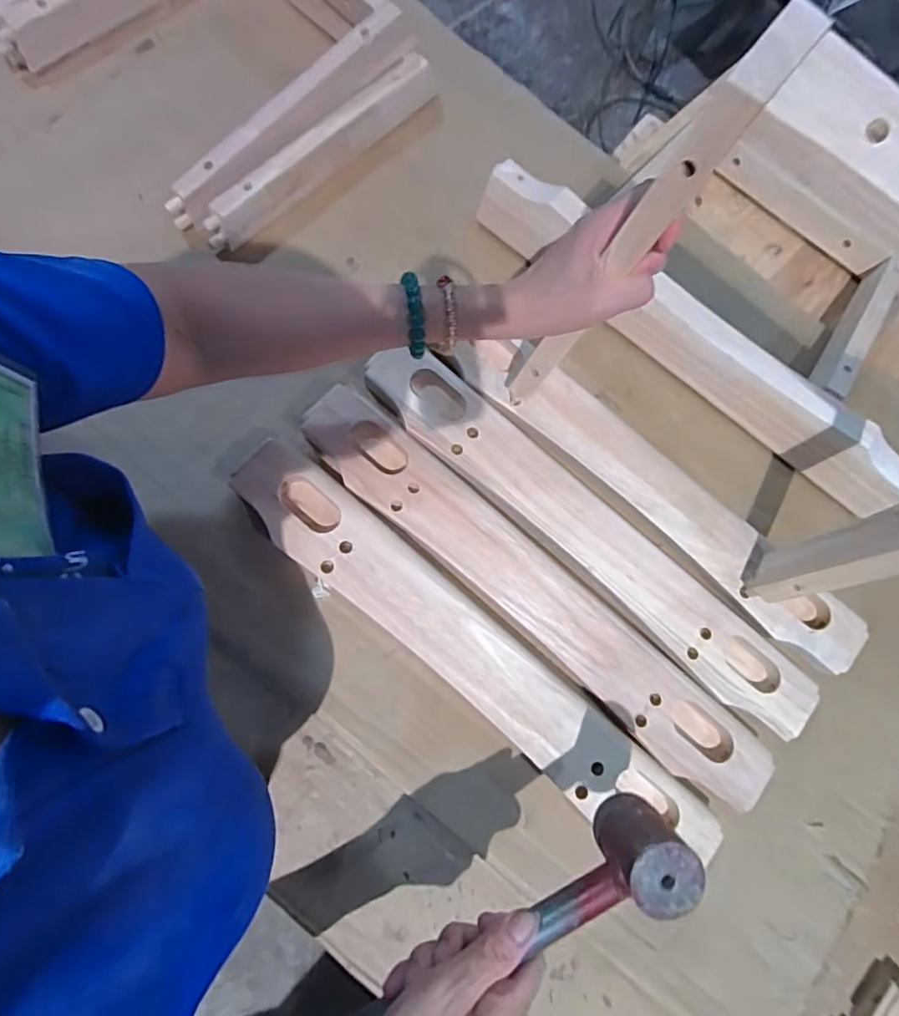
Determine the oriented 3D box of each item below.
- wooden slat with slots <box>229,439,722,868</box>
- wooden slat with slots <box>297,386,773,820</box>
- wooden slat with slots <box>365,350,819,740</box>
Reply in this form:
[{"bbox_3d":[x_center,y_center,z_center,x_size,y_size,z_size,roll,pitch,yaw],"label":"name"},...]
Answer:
[{"bbox_3d":[0.013,0.119,0.471,0.472,0.032,0.070,40,76,3],"label":"wooden slat with slots"},{"bbox_3d":[0.068,0.072,0.488,0.480,0.023,0.067,41,76,3],"label":"wooden slat with slots"},{"bbox_3d":[0.124,0.023,0.521,0.471,0.023,0.086,40,75,4],"label":"wooden slat with slots"}]

